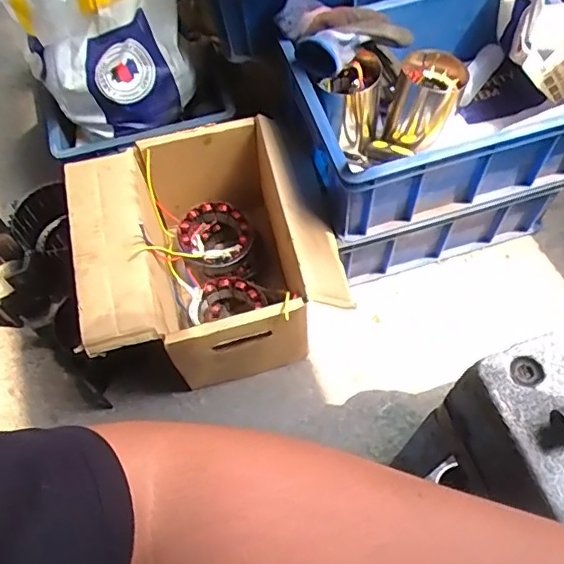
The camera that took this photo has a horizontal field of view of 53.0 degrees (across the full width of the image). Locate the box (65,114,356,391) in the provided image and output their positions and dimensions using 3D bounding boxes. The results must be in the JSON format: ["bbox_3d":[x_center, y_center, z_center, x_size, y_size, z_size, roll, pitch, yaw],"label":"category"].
[{"bbox_3d":[-0.101,-0.035,0.820,0.337,0.193,0.328,-15,62,-6],"label":"box"}]

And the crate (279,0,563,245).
[{"bbox_3d":[0.213,-0.256,0.802,0.378,0.138,0.286,-16,63,-7],"label":"crate"}]

